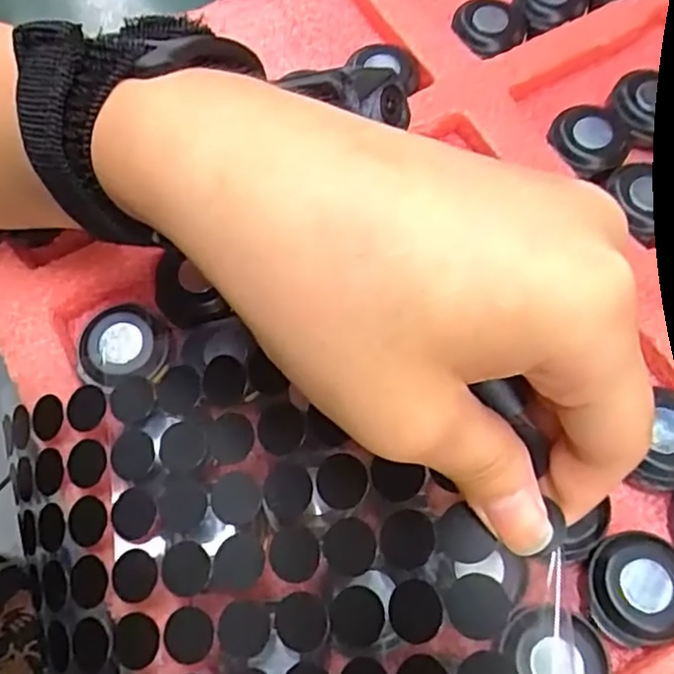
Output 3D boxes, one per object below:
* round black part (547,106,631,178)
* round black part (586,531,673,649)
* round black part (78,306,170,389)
[{"bbox_3d":[0.092,-0.072,0.243,0.027,0.005,0.026,1,68,-2],"label":"round black part"},{"bbox_3d":[0.083,0.069,0.184,0.028,0.005,0.028,-8,66,-1],"label":"round black part"},{"bbox_3d":[-0.068,0.002,0.214,0.026,0.007,0.025,-1,66,3],"label":"round black part"}]

